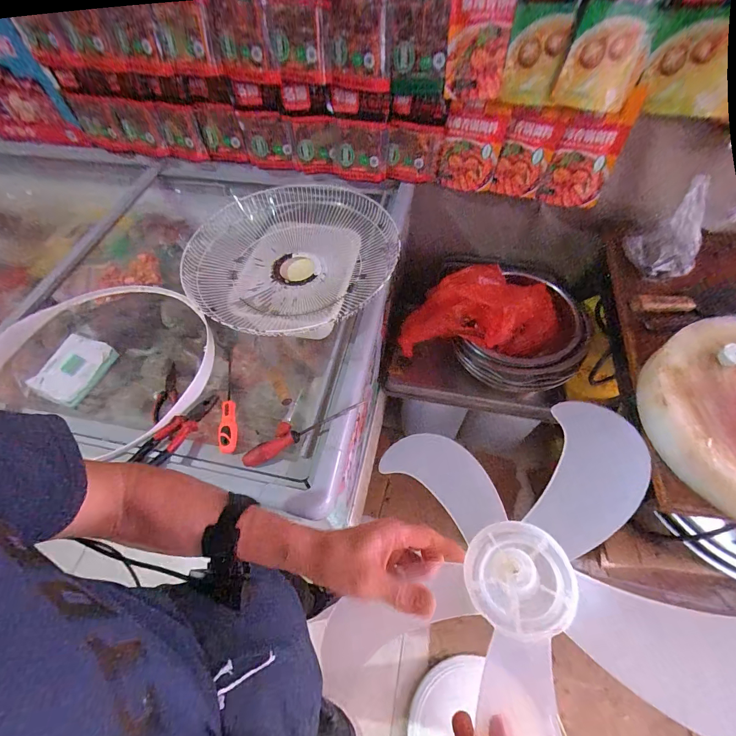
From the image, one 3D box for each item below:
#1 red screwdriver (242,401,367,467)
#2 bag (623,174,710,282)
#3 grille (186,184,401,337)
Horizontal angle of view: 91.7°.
[{"bbox_3d":[-0.120,0.121,0.674,0.241,0.036,0.031,-23,60,-11],"label":"red screwdriver"},{"bbox_3d":[0.711,-0.330,0.823,0.113,0.215,0.172,-36,64,-18],"label":"bag"},{"bbox_3d":[-0.215,-0.268,0.818,0.537,0.080,0.433,31,65,19],"label":"grille"}]

